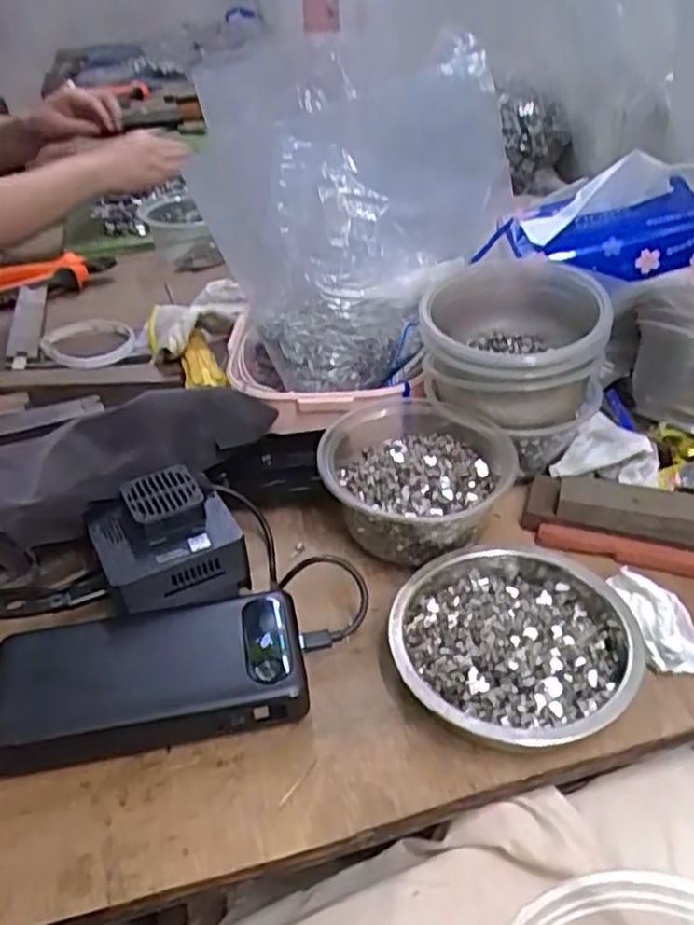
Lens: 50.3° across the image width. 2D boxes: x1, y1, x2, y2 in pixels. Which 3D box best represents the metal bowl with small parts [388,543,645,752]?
[{"bbox_3d":[0.086,0.093,0.384,0.119,0.032,0.122,-2,37,1],"label":"metal bowl with small parts"}]

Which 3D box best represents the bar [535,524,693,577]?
[{"bbox_3d":[0.191,0.057,0.441,0.147,0.012,0.014,11,39,18],"label":"bar"}]

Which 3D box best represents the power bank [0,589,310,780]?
[{"bbox_3d":[-0.101,0.110,0.381,0.154,0.027,0.074,-8,37,-7],"label":"power bank"}]

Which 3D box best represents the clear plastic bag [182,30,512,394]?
[{"bbox_3d":[0.010,-0.180,0.528,0.115,0.205,0.201,29,47,35],"label":"clear plastic bag"}]

